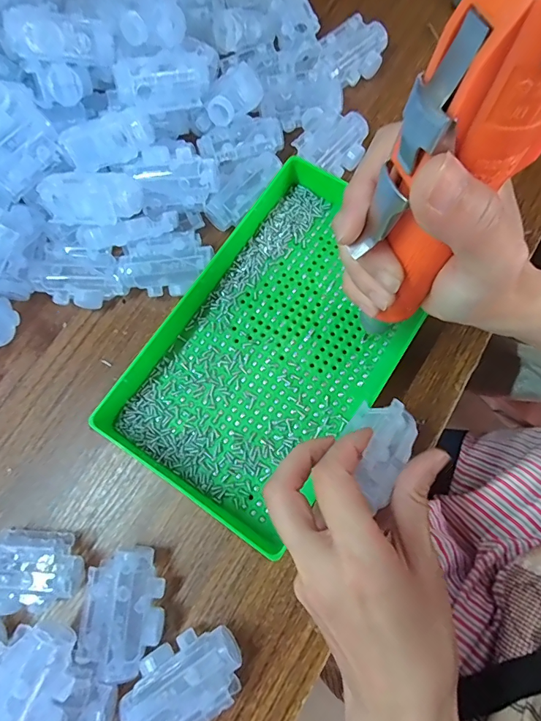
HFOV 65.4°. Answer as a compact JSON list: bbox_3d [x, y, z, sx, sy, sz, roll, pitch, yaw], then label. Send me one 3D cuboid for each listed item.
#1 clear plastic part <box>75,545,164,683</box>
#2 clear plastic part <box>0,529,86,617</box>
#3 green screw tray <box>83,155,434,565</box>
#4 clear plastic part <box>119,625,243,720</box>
[{"bbox_3d":[-0.089,0.154,0.261,0.043,0.031,0.068,1,76,1],"label":"clear plastic part"},{"bbox_3d":[-0.156,0.135,0.270,0.068,0.029,0.046,6,76,3],"label":"clear plastic part"},{"bbox_3d":[0.006,-0.017,0.302,0.155,0.035,0.243,33,79,9],"label":"green screw tray"},{"bbox_3d":[-0.052,0.189,0.248,0.069,0.029,0.042,-28,77,-6],"label":"clear plastic part"}]

